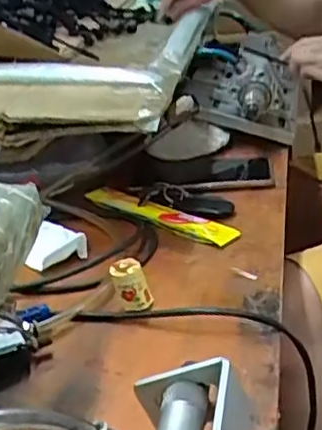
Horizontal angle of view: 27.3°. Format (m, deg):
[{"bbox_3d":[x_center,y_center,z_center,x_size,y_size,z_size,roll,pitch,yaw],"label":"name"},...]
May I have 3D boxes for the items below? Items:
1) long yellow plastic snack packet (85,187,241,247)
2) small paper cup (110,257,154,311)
[{"bbox_3d":[-0.004,-0.004,0.702,0.203,0.013,0.034,17,34,42],"label":"long yellow plastic snack packet"},{"bbox_3d":[-0.024,0.056,0.543,0.029,0.039,0.021,-8,25,-2],"label":"small paper cup"}]

